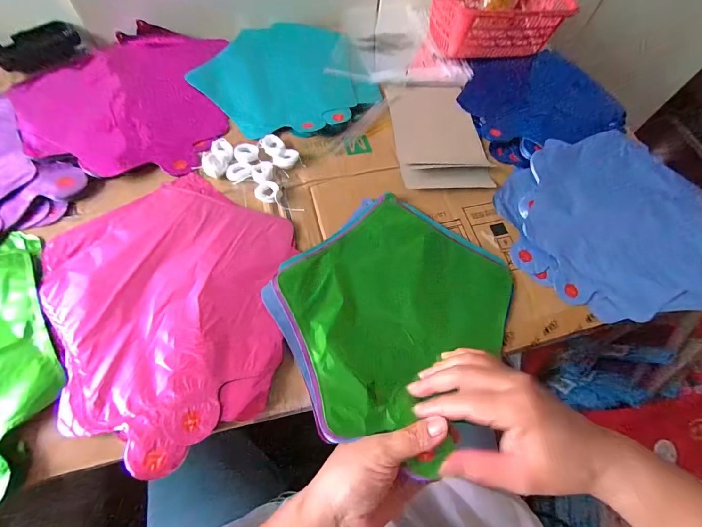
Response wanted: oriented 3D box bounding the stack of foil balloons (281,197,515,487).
[{"bbox_3d":[0.044,0.045,0.328,0.202,0.015,0.226,37,66,14],"label":"stack of foil balloons"}]

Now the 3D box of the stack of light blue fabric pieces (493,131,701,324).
[{"bbox_3d":[0.319,-0.056,0.395,0.276,0.019,0.237,-7,64,-8],"label":"stack of light blue fabric pieces"}]

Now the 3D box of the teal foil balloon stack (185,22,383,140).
[{"bbox_3d":[-0.090,-0.272,0.473,0.224,0.012,0.239,-39,72,-21],"label":"teal foil balloon stack"}]

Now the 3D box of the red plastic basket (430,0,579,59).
[{"bbox_3d":[0.231,-0.407,0.531,0.209,0.069,0.138,-11,64,-10],"label":"red plastic basket"}]

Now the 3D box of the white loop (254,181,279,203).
[{"bbox_3d":[-0.098,-0.083,0.377,0.029,0.012,0.027,2,63,-3],"label":"white loop"}]

